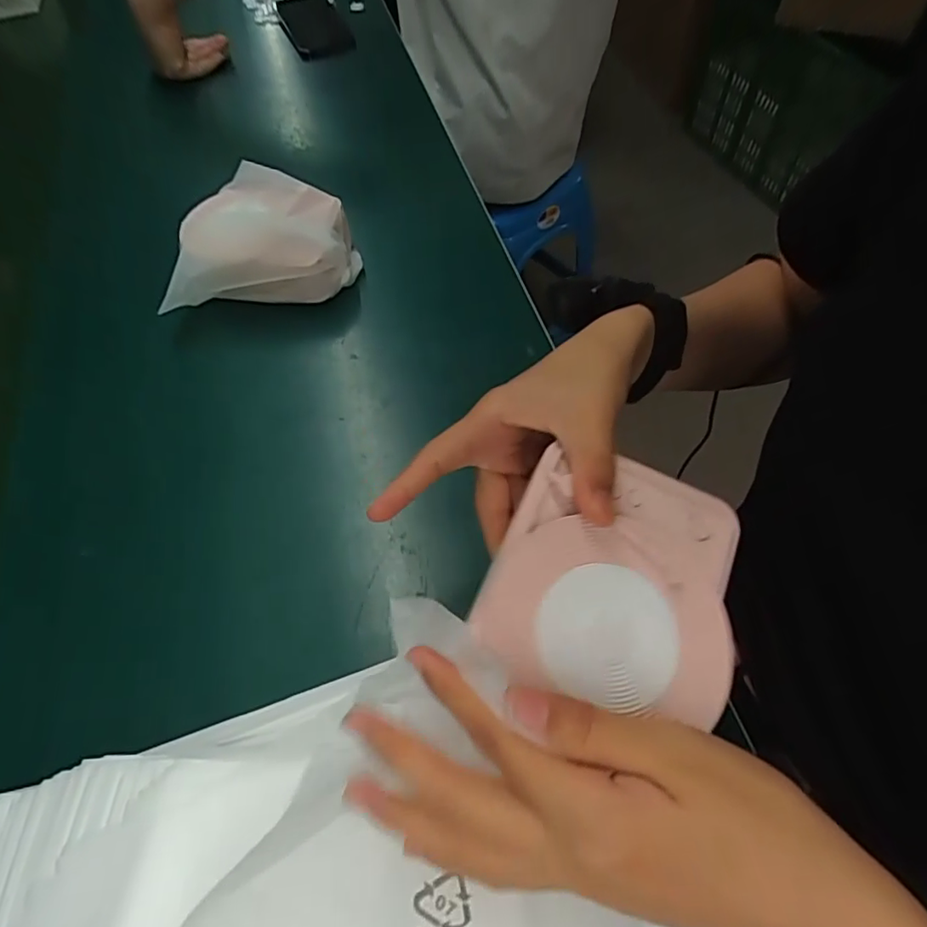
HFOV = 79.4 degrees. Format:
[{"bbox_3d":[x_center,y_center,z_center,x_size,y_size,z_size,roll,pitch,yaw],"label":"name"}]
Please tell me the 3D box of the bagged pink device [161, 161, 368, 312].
[{"bbox_3d":[-0.185,-0.203,0.517,0.158,0.077,0.123,-14,60,-5],"label":"bagged pink device"}]

